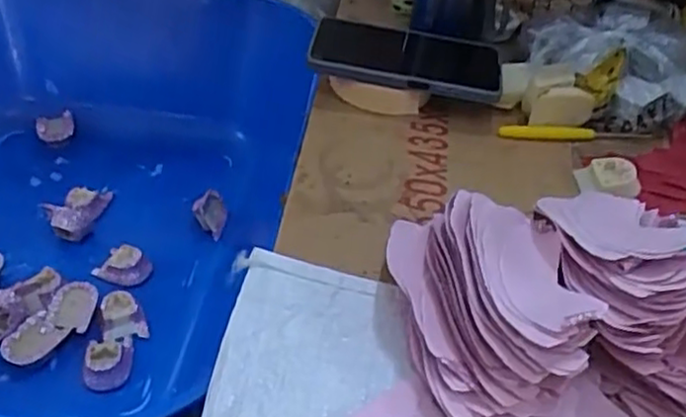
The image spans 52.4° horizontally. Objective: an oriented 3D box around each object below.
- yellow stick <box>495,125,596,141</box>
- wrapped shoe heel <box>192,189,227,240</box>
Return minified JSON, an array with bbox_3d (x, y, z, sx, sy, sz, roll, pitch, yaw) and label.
[{"bbox_3d":[0.171,-0.064,0.582,0.080,0.010,0.014,4,43,0],"label":"yellow stick"},{"bbox_3d":[-0.148,0.007,0.780,0.034,0.025,0.056,-11,47,-16],"label":"wrapped shoe heel"}]

